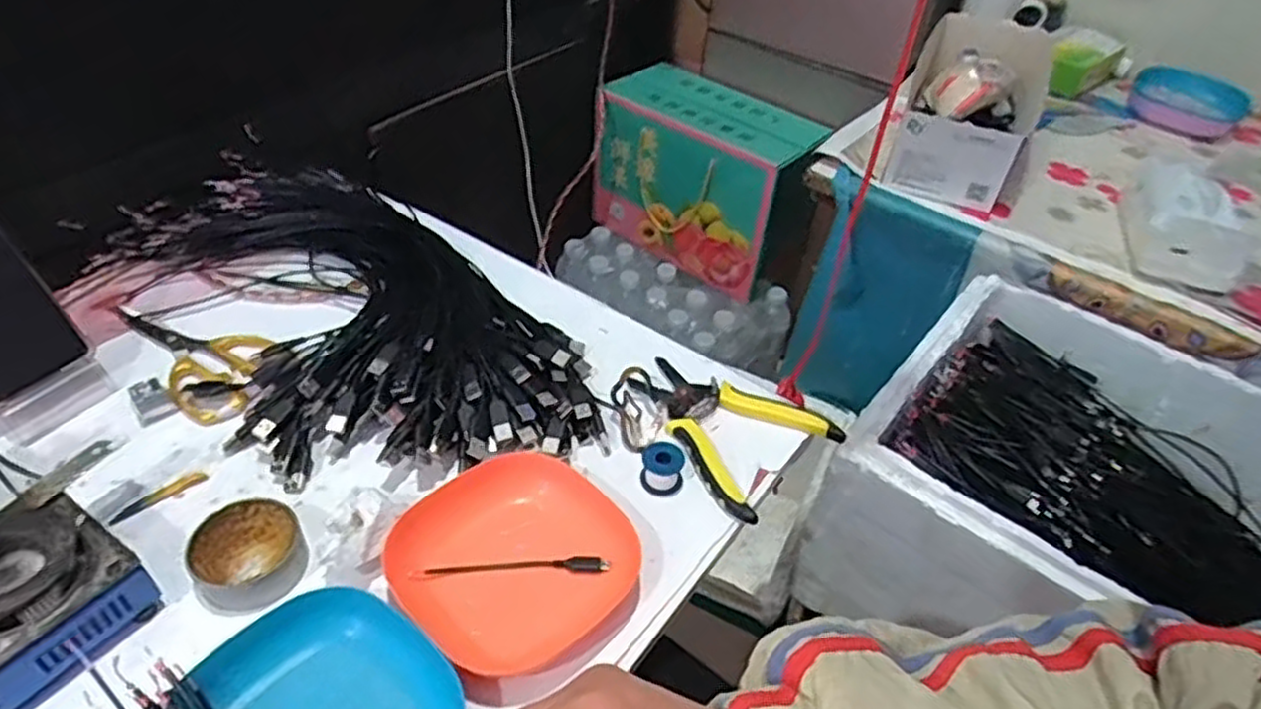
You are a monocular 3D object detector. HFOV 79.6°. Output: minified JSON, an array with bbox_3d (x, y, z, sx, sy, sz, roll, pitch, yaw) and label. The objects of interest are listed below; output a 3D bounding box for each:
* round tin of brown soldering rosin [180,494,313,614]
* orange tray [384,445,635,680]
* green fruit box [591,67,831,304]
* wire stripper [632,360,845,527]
[{"bbox_3d":[-0.238,0.125,0.474,0.061,0.027,0.068,-29,53,-31],"label":"round tin of brown soldering rosin"},{"bbox_3d":[-0.075,0.125,0.480,0.127,0.028,0.133,36,51,28],"label":"orange tray"},{"bbox_3d":[0.128,-0.287,1.209,0.322,0.238,0.182,32,49,25],"label":"green fruit box"},{"bbox_3d":[0.067,0.053,0.586,0.152,0.018,0.115,34,50,27],"label":"wire stripper"}]

